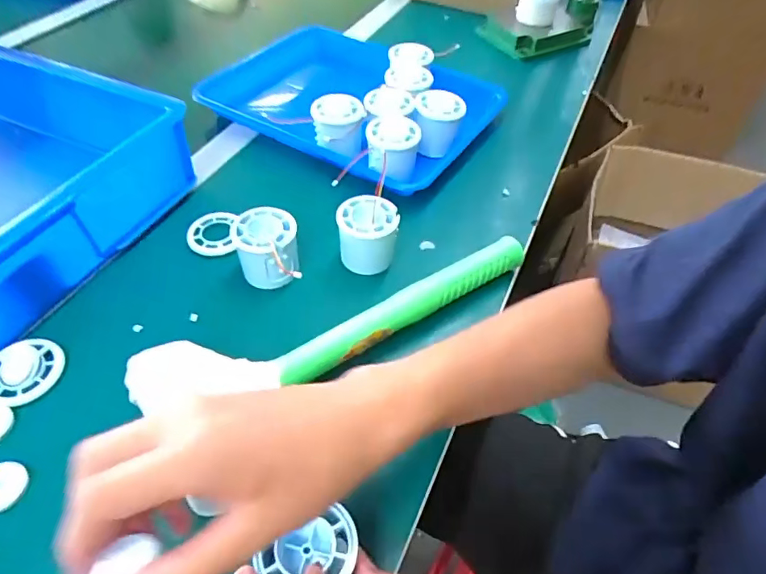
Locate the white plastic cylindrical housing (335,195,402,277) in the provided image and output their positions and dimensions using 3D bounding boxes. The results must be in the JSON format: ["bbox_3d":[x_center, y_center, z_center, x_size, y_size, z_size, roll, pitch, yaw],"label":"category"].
[{"bbox_3d":[-0.014,-0.048,0.460,0.054,0.056,0.045,2,50,0],"label":"white plastic cylindrical housing"}]

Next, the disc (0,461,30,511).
[{"bbox_3d":[-0.254,0.132,0.327,0.028,0.007,0.031,21,53,15],"label":"disc"}]

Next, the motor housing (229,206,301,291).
[{"bbox_3d":[-0.104,-0.031,0.443,0.055,0.055,0.062,-8,51,-8],"label":"motor housing"}]

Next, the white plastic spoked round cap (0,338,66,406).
[{"bbox_3d":[-0.281,0.063,0.380,0.052,0.013,0.055,1,50,-1],"label":"white plastic spoked round cap"}]

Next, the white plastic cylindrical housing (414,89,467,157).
[{"bbox_3d":[0.064,-0.189,0.574,0.056,0.056,0.053,1,50,-1],"label":"white plastic cylindrical housing"}]

